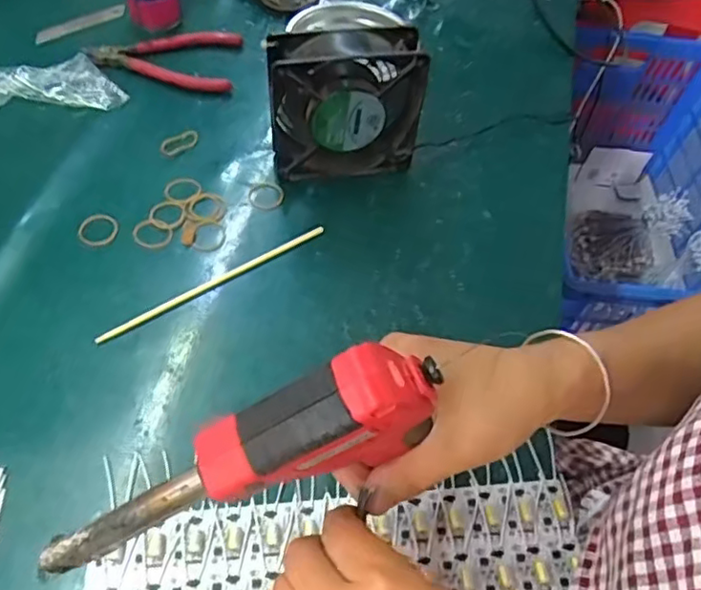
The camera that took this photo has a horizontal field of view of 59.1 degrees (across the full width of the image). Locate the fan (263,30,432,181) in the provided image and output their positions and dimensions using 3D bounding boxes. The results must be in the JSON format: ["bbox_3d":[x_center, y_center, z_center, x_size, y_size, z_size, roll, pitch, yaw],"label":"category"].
[{"bbox_3d":[-0.005,-0.155,0.512,0.123,0.121,0.049,-6,56,-9],"label":"fan"}]

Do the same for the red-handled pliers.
[{"bbox_3d":[-0.188,-0.234,0.620,0.150,0.021,0.081,-2,55,-6],"label":"red-handled pliers"}]

